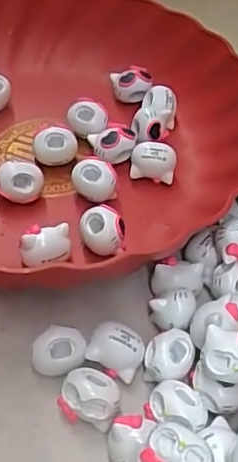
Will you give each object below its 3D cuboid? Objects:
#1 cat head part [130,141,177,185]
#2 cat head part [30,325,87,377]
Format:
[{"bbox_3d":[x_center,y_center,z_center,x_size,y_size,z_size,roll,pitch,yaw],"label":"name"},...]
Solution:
[{"bbox_3d":[0.020,-0.039,0.345,0.025,0.022,0.015,8,48,-2],"label":"cat head part"},{"bbox_3d":[-0.027,0.055,0.264,0.023,0.020,0.016,8,48,-2],"label":"cat head part"}]

